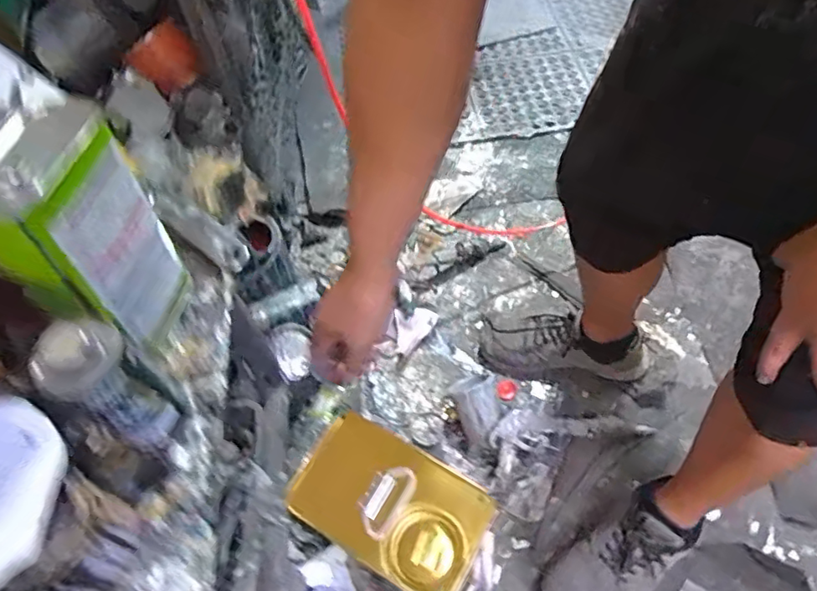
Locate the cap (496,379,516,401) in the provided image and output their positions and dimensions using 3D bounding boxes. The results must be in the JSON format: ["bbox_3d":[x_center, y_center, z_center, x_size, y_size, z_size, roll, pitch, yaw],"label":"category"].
[{"bbox_3d":[0.174,0.169,1.007,0.033,0.016,0.037,19,61,15],"label":"cap"}]

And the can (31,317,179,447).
[{"bbox_3d":[-0.200,0.060,0.383,0.048,0.106,0.051,-3,58,4],"label":"can"}]

